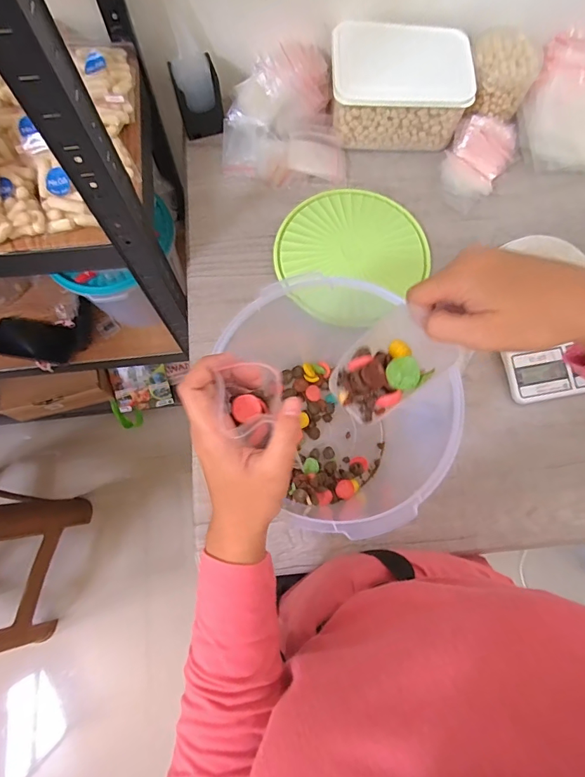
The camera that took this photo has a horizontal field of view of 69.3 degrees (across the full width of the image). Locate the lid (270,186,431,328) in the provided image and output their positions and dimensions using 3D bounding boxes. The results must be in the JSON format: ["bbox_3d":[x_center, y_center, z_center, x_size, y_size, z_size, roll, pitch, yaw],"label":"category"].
[{"bbox_3d":[0.078,-0.184,0.573,0.195,0.011,0.193,-33,78,-9],"label":"lid"}]

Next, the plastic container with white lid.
[{"bbox_3d":[0.146,-0.420,0.588,0.187,0.082,0.123,2,75,-1],"label":"plastic container with white lid"}]

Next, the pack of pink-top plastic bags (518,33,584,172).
[{"bbox_3d":[0.426,-0.410,0.621,0.167,0.062,0.192,25,76,6],"label":"pack of pink-top plastic bags"}]

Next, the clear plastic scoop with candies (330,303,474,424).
[{"bbox_3d":[0.066,-0.016,0.285,0.080,0.028,0.057,-39,79,-11],"label":"clear plastic scoop with candies"}]

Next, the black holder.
[{"bbox_3d":[-0.129,-0.405,0.597,0.064,0.068,0.063,-19,76,-6],"label":"black holder"}]

